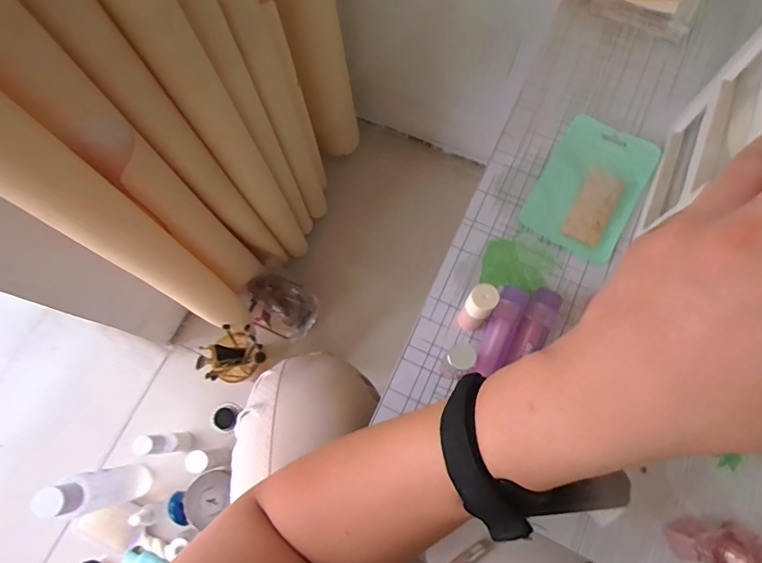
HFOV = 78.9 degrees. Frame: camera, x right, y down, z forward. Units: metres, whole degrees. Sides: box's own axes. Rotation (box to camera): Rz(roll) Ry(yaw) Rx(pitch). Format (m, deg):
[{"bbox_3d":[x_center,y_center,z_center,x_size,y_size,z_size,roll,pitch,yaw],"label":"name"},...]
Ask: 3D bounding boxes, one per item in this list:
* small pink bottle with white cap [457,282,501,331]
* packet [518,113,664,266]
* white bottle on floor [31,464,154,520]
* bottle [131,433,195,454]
[{"bbox_3d":[0.073,0.021,0.353,0.020,0.073,0.020,-1,74,2],"label":"small pink bottle with white cap"},{"bbox_3d":[0.188,-0.086,0.417,0.083,0.011,0.127,29,77,10],"label":"packet"},{"bbox_3d":[-0.468,0.344,0.763,0.057,0.225,0.060,-1,74,2],"label":"white bottle on floor"},{"bbox_3d":[-0.380,0.286,0.819,0.035,0.162,0.030,-12,74,-2],"label":"bottle"}]

